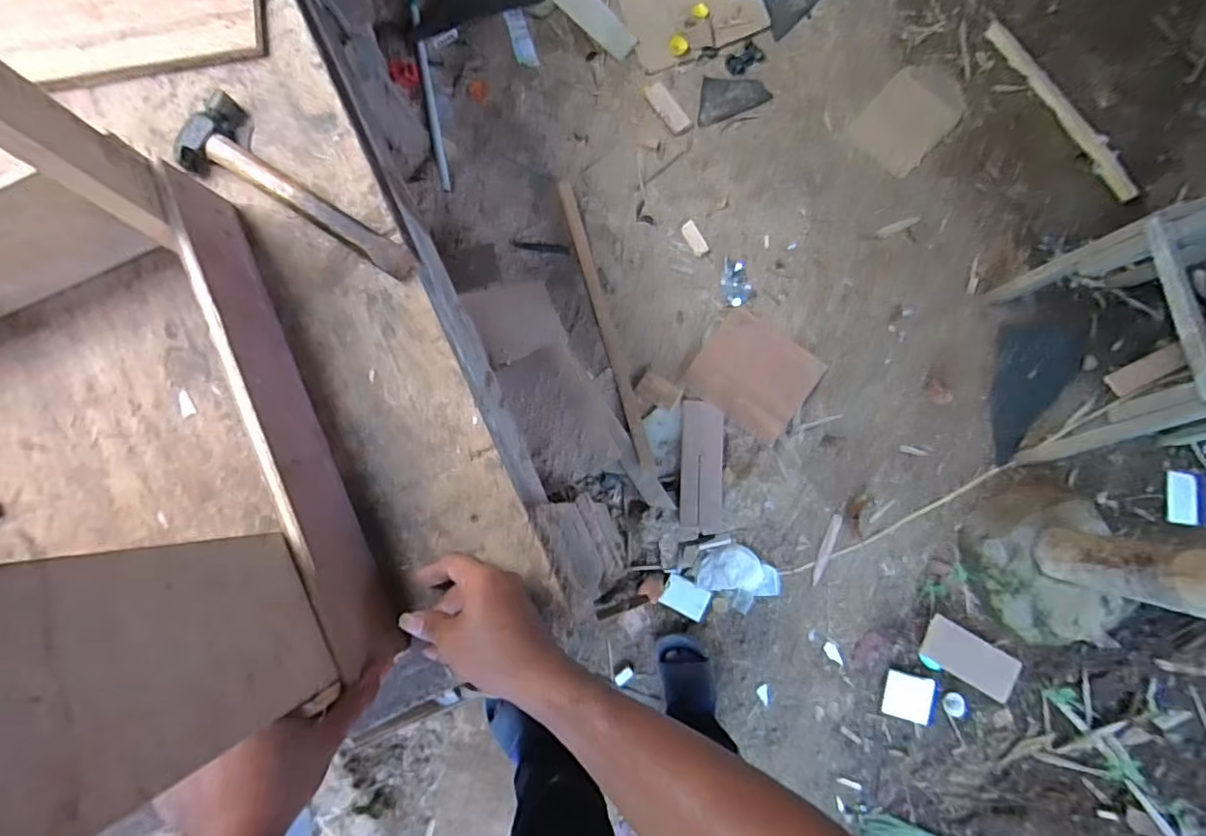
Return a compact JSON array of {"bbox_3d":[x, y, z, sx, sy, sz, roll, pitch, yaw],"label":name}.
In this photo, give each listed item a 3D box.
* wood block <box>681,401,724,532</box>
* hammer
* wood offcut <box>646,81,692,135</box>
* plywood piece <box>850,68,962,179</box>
[{"bbox_3d":[0.221,0.105,1.273,0.093,0.025,0.278,2,84,4],"label":"wood block"},{"bbox_3d":[-0.295,-0.203,0.544,0.254,0.028,0.073,41,86,10],"label":"hammer"},{"bbox_3d":[0.161,-0.763,1.413,0.055,0.013,0.151,-31,83,0],"label":"wood offcut"},{"bbox_3d":[0.710,-0.697,1.347,0.180,0.013,0.227,42,88,7],"label":"plywood piece"}]

